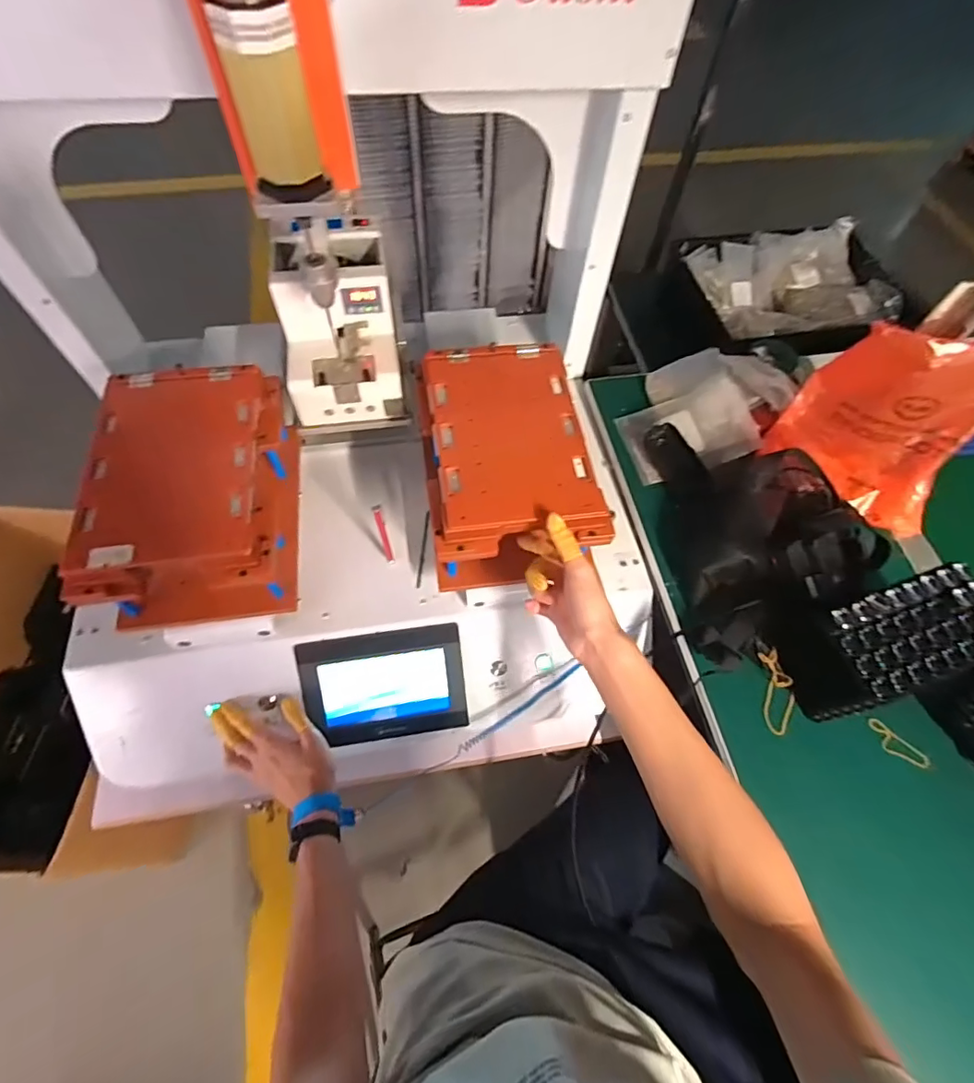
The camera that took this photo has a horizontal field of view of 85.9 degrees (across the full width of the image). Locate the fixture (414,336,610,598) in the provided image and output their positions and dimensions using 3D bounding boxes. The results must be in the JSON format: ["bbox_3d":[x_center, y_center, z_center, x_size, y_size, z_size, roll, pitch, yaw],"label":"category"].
[{"bbox_3d":[0.016,-0.086,0.620,0.184,0.124,0.271,-8,63,-8],"label":"fixture"}]

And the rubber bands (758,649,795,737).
[{"bbox_3d":[0.340,0.175,0.610,0.033,0.021,0.095,1,80,-3],"label":"rubber bands"}]

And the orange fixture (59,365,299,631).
[{"bbox_3d":[-0.328,-0.053,0.599,0.184,0.139,0.268,-6,63,-6],"label":"orange fixture"}]

